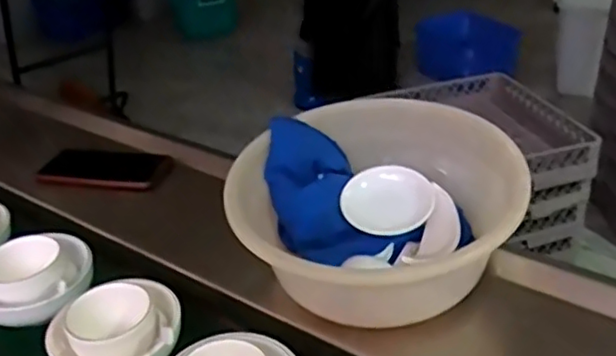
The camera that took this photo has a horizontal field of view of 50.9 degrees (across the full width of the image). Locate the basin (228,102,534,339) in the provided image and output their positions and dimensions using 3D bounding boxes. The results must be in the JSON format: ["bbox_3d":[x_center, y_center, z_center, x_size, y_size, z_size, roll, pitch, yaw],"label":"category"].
[{"bbox_3d":[0.063,0.025,0.621,0.264,0.115,0.213,5,32,12],"label":"basin"}]

